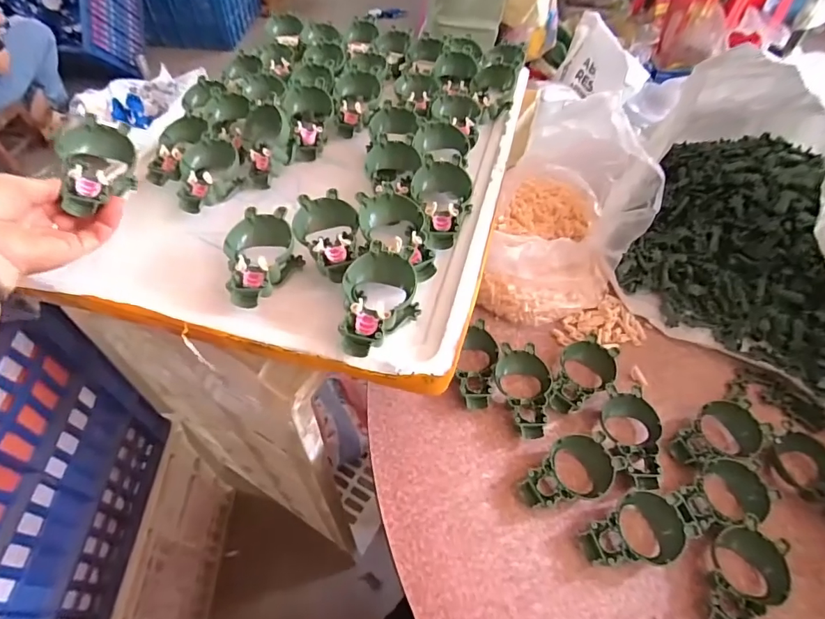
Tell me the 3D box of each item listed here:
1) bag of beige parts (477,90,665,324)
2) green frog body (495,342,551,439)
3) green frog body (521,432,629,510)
[{"bbox_3d":[0.191,-0.130,0.530,0.165,0.195,0.244,20,55,12],"label":"bag of beige parts"},{"bbox_3d":[0.121,0.086,0.476,0.055,0.023,0.102,-2,53,-5],"label":"green frog body"},{"bbox_3d":[0.153,0.158,0.427,0.104,0.023,0.056,-30,60,-23],"label":"green frog body"}]

